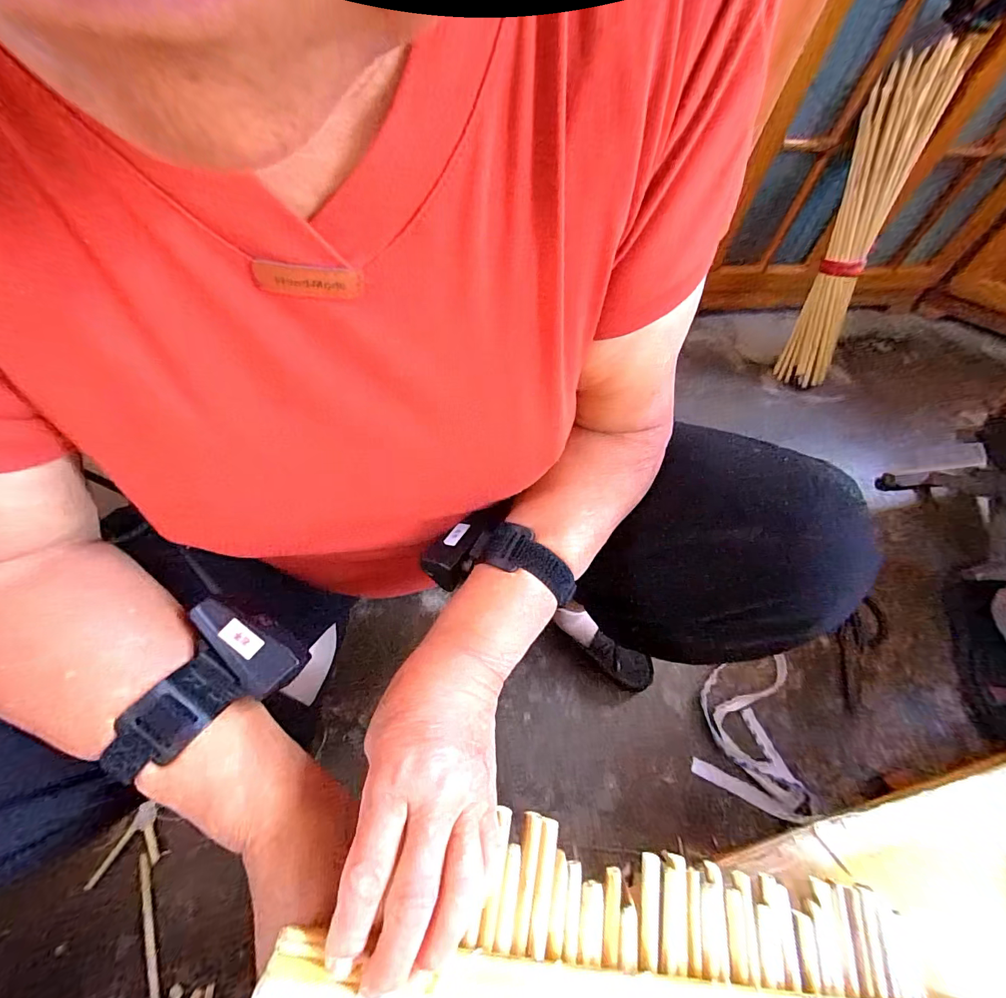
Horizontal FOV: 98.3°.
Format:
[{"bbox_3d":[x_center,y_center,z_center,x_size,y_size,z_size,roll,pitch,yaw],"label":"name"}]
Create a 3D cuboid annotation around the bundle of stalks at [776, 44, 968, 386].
[{"bbox_3d":[0.682,-0.502,0.858,0.084,0.552,0.086,-4,35,-7],"label":"bundle of stalks"}]

